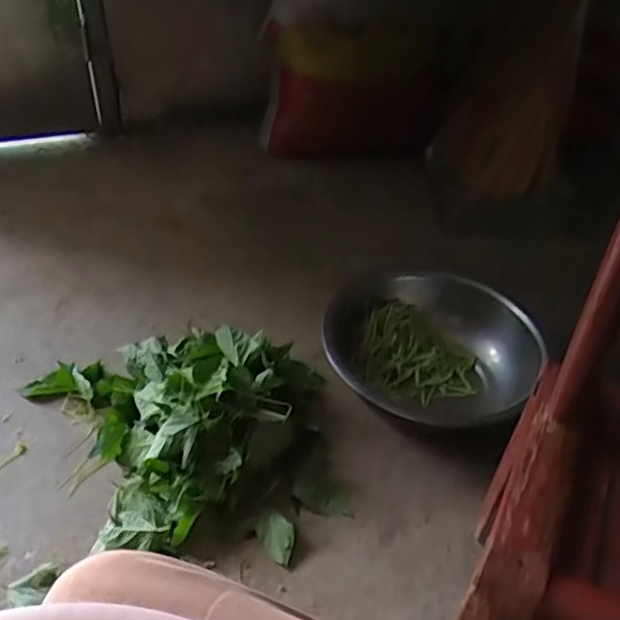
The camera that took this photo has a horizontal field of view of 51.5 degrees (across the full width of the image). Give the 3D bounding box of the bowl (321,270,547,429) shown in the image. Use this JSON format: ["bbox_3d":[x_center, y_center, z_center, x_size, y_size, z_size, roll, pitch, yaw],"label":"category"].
[{"bbox_3d":[0.174,0.072,0.992,0.315,0.106,0.322,3,39,-3],"label":"bowl"}]

